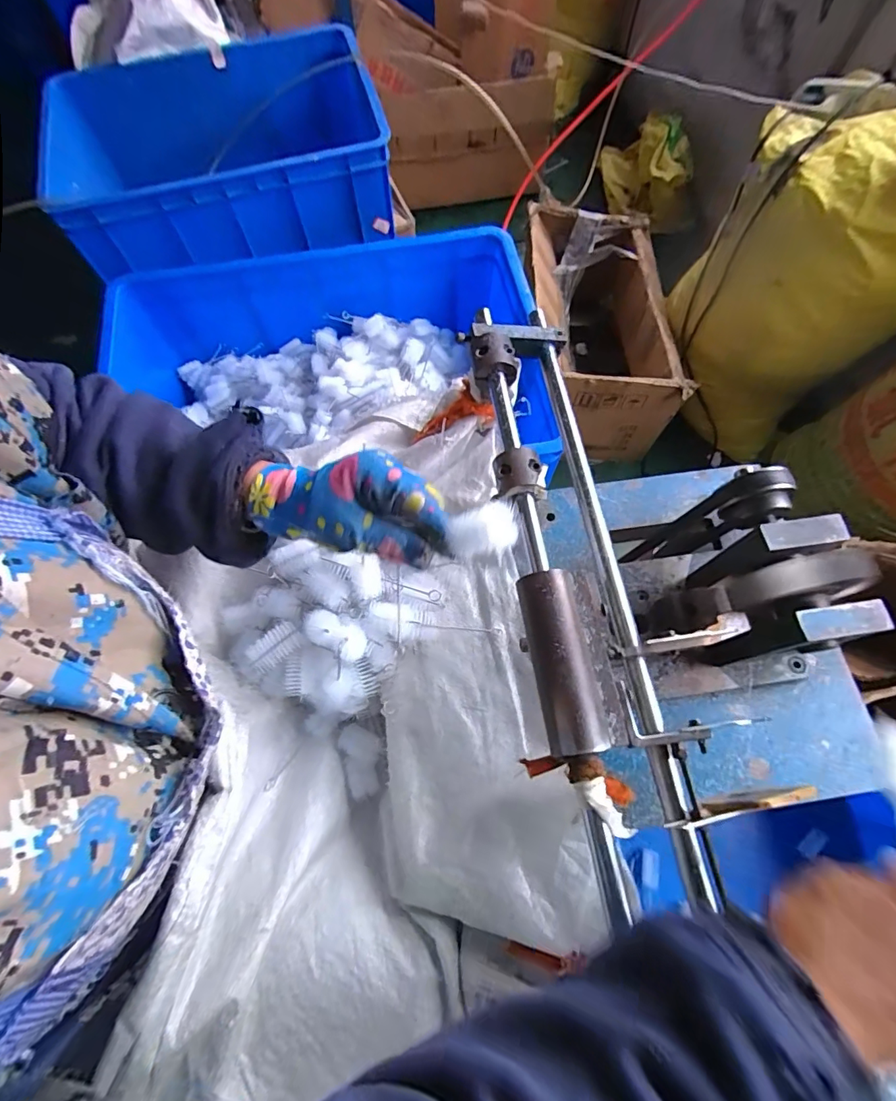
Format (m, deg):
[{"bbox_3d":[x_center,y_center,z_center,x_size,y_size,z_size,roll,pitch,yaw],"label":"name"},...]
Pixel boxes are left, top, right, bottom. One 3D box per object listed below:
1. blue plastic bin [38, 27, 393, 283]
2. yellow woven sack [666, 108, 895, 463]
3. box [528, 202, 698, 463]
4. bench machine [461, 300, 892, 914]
[{"bbox_3d":[-0.464,-0.827,0.990,0.620,0.139,0.513,-14,68,-7],"label":"blue plastic bin"},{"bbox_3d":[0.696,-0.531,0.975,0.266,0.549,0.389,-30,71,-13],"label":"yellow woven sack"},{"bbox_3d":[0.345,-0.528,1.181,0.308,0.257,0.551,2,67,0],"label":"box"},{"bbox_3d":[0.191,-0.001,0.413,0.292,0.147,0.406,-5,67,-3],"label":"bench machine"}]

